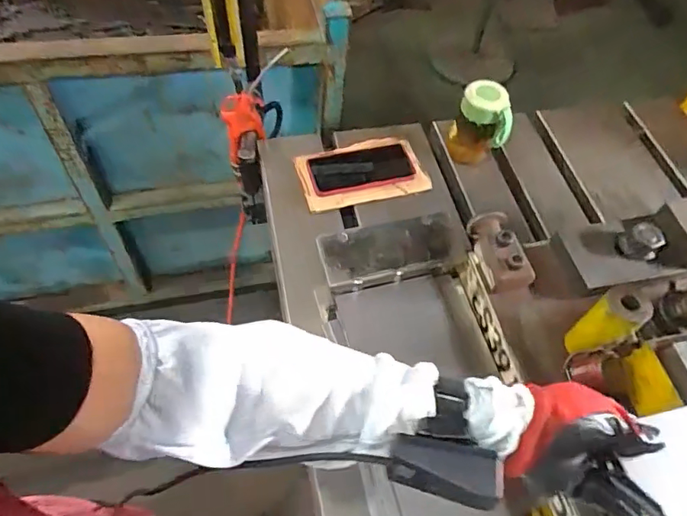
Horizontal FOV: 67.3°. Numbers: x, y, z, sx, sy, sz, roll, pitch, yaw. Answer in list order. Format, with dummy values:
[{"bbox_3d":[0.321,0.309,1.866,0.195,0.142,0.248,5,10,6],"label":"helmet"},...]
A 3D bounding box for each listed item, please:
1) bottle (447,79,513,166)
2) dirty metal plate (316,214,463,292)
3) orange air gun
[{"bbox_3d":[0.215,-0.206,0.818,0.065,0.129,0.072,-18,60,-15],"label":"bottle"},{"bbox_3d":[0.054,-0.008,0.597,0.158,0.022,0.073,-9,58,-10],"label":"dirty metal plate"},{"bbox_3d":[-0.152,-0.185,0.865,0.093,0.295,0.074,4,32,-1],"label":"orange air gun"}]

